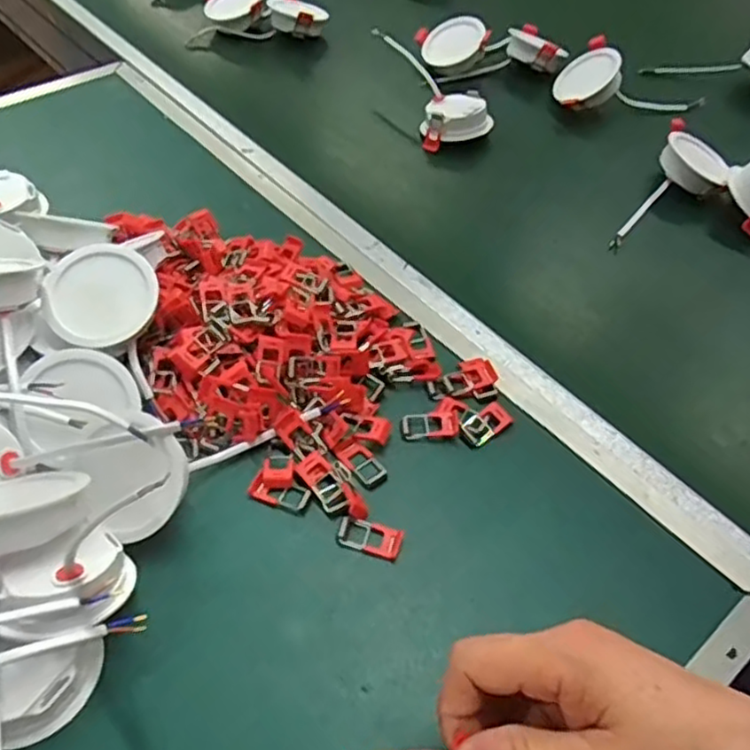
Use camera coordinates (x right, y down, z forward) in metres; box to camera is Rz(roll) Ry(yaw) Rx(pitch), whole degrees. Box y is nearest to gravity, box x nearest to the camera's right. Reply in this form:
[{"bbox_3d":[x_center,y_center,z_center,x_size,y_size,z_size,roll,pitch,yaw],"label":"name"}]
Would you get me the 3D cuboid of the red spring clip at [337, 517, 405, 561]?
[{"bbox_3d":[-0.003,0.096,0.401,0.037,0.004,0.019,13,52,8],"label":"red spring clip"}]

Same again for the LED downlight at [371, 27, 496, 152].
[{"bbox_3d":[0.055,-0.302,0.717,0.071,0.037,0.171,-25,68,-23],"label":"LED downlight"}]

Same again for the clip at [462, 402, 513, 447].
[{"bbox_3d":[0.076,0.032,0.458,0.036,0.007,0.021,-30,59,-24],"label":"clip"}]

